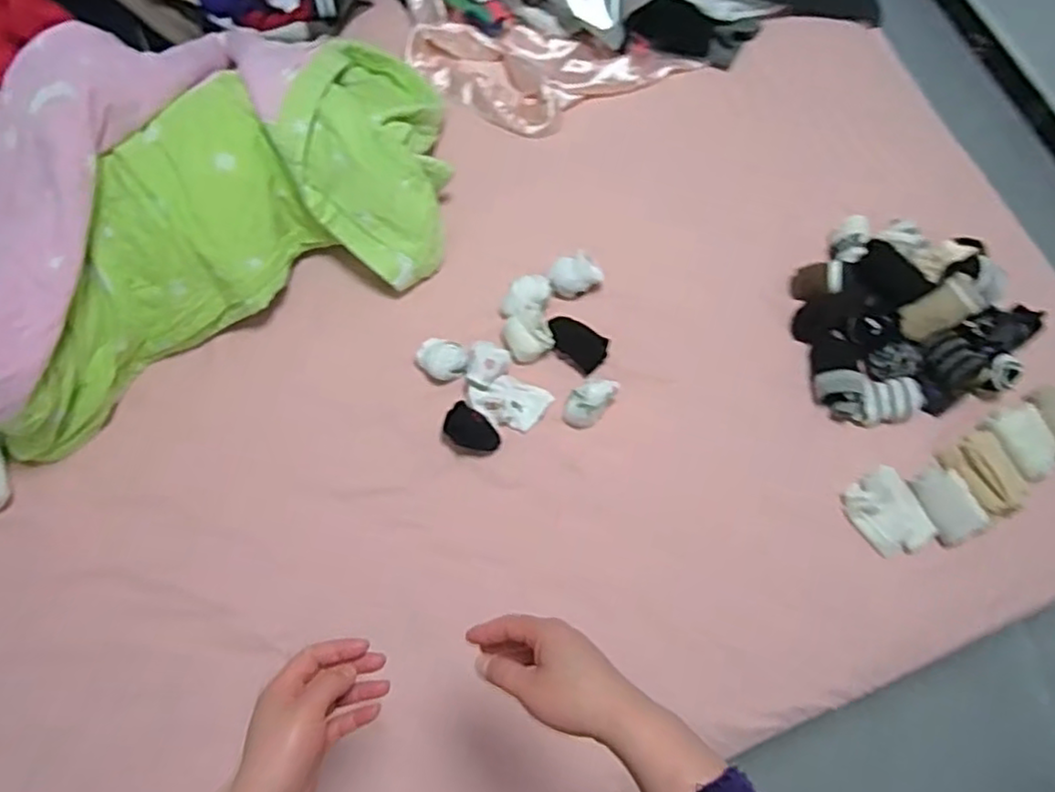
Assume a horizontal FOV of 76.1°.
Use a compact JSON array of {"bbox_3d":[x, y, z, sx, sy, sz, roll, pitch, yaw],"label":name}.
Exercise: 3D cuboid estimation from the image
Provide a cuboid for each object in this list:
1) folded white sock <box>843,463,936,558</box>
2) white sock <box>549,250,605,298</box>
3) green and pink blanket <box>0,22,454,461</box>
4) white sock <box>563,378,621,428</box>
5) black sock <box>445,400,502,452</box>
[{"bbox_3d":[0.480,0.157,0.899,0.093,0.016,0.107,-28,73,-13],"label":"folded white sock"},{"bbox_3d":[0.071,-0.177,0.991,0.081,0.054,0.058,-17,71,-9],"label":"white sock"},{"bbox_3d":[-0.420,-0.284,0.923,0.699,0.250,0.416,-28,73,-13],"label":"green and pink blanket"},{"bbox_3d":[0.085,0.008,0.926,0.072,0.080,0.046,-37,77,-10],"label":"white sock"},{"bbox_3d":[-0.075,0.048,0.920,0.076,0.042,0.052,30,72,11],"label":"black sock"}]

